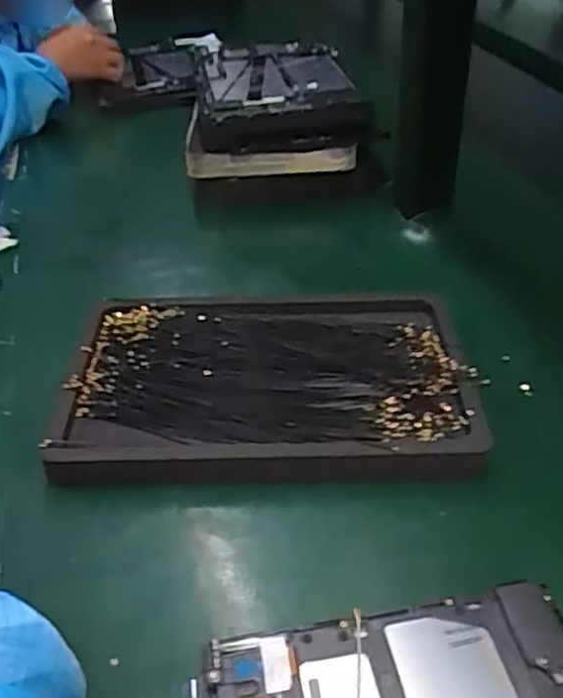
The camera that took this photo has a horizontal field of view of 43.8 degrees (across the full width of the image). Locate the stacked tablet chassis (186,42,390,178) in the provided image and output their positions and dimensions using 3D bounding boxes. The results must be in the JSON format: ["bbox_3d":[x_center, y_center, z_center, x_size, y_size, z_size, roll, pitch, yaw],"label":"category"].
[{"bbox_3d":[-0.009,-0.231,0.678,0.167,0.075,0.163,-8,39,-4],"label":"stacked tablet chassis"}]

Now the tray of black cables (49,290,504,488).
[{"bbox_3d":[-0.008,0.021,0.444,0.242,0.031,0.157,-1,39,1],"label":"tray of black cables"}]

